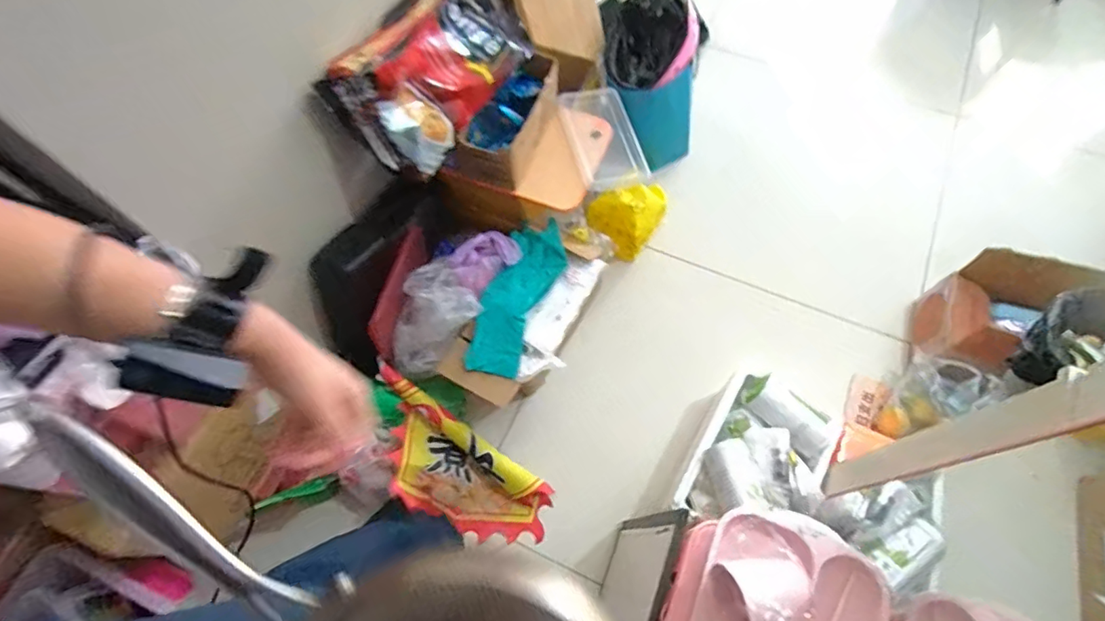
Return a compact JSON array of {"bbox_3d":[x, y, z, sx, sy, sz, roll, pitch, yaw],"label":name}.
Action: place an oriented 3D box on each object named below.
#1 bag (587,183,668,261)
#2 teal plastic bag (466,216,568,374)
[{"bbox_3d":[0.198,-0.234,1.346,0.208,0.204,0.128,-18,65,-7],"label":"bag"},{"bbox_3d":[-0.071,-0.036,1.169,0.135,0.059,0.367,18,66,11],"label":"teal plastic bag"}]

